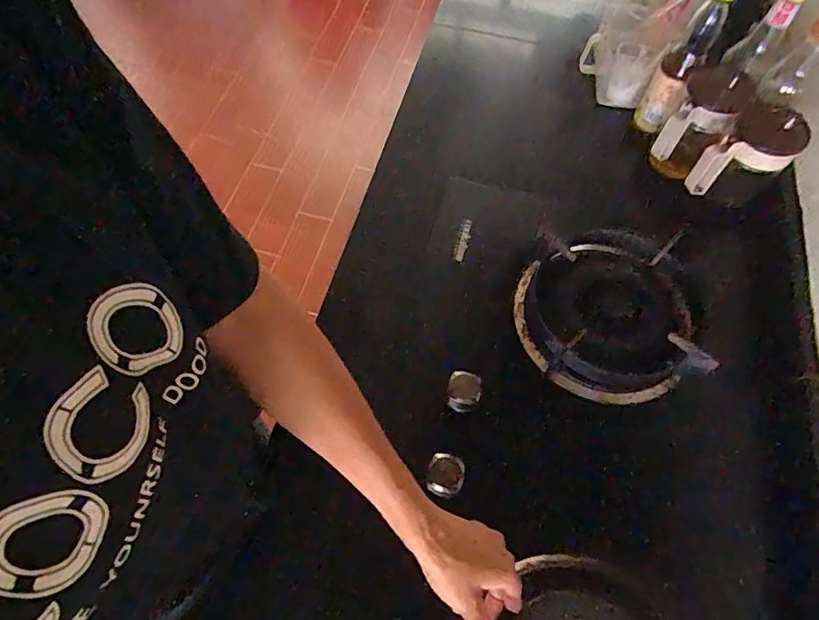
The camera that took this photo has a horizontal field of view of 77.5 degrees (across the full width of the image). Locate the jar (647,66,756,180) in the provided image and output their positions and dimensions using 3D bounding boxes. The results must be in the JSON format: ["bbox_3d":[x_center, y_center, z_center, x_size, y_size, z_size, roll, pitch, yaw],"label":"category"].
[{"bbox_3d":[0.418,-0.272,0.746,0.086,0.128,0.109,34,66,16],"label":"jar"}]

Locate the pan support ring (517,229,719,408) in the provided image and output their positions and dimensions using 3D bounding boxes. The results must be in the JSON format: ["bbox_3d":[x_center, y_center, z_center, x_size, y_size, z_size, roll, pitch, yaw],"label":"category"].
[{"bbox_3d":[0.240,-0.005,0.633,0.207,0.059,0.225,2,62,-1],"label":"pan support ring"}]

